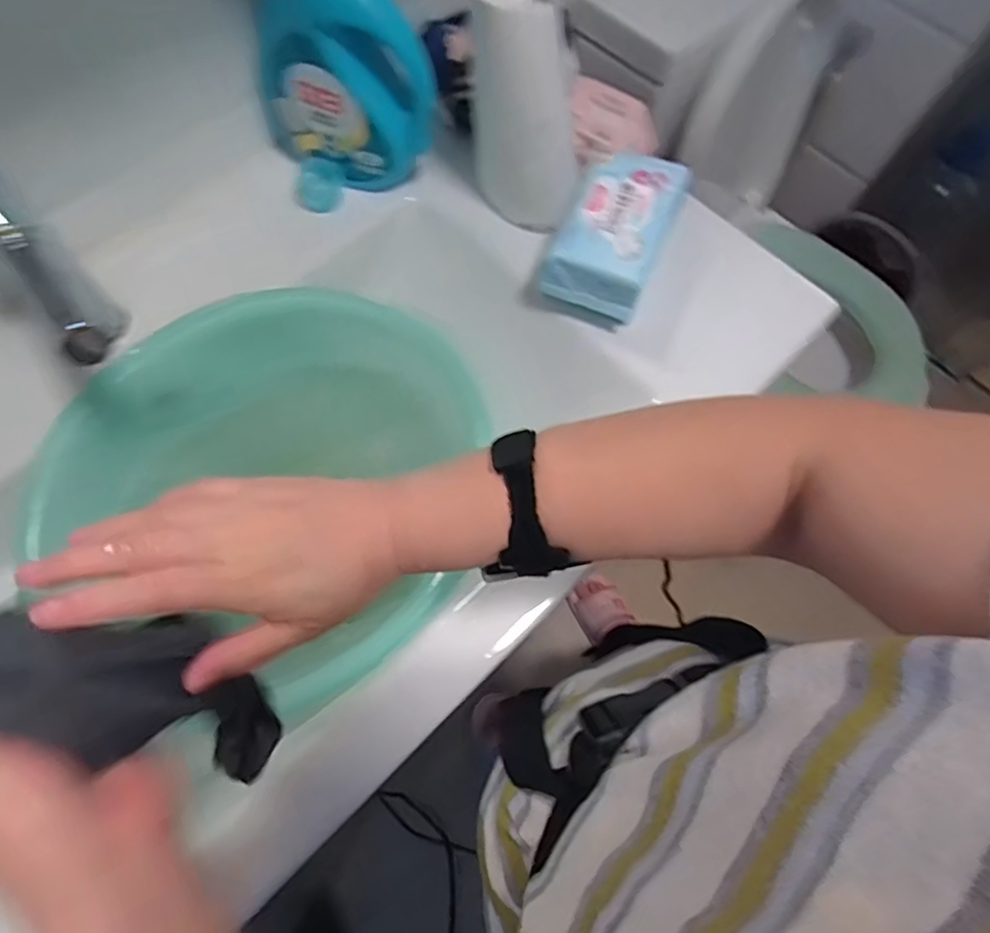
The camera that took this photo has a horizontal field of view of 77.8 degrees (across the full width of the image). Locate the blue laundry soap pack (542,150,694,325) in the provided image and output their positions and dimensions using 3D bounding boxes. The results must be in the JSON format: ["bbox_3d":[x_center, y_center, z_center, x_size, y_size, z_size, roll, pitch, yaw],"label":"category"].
[{"bbox_3d":[0.108,-0.208,0.534,0.085,0.056,0.146,25,70,7],"label":"blue laundry soap pack"}]

